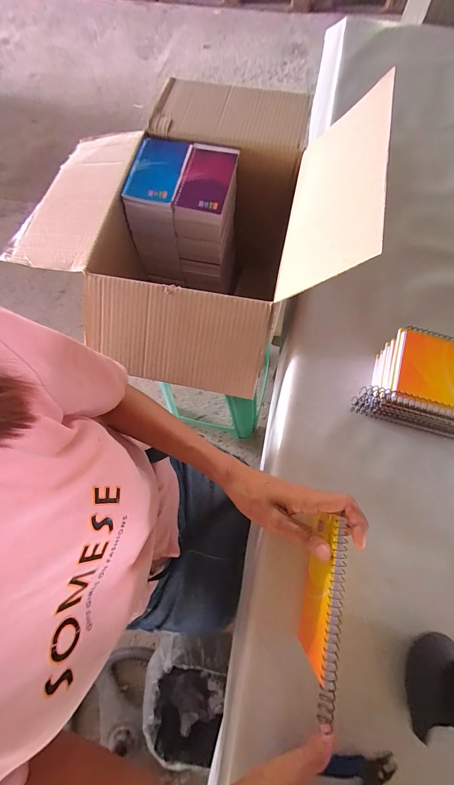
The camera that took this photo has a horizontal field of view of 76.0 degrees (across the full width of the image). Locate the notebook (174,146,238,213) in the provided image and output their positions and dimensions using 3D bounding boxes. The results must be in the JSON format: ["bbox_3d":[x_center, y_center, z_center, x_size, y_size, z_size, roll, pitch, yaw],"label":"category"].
[{"bbox_3d":[-0.030,-0.343,0.462,0.077,0.009,0.128,13,73,5],"label":"notebook"}]

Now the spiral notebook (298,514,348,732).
[{"bbox_3d":[0.089,0.196,0.278,0.018,0.086,0.147,8,74,3],"label":"spiral notebook"}]

